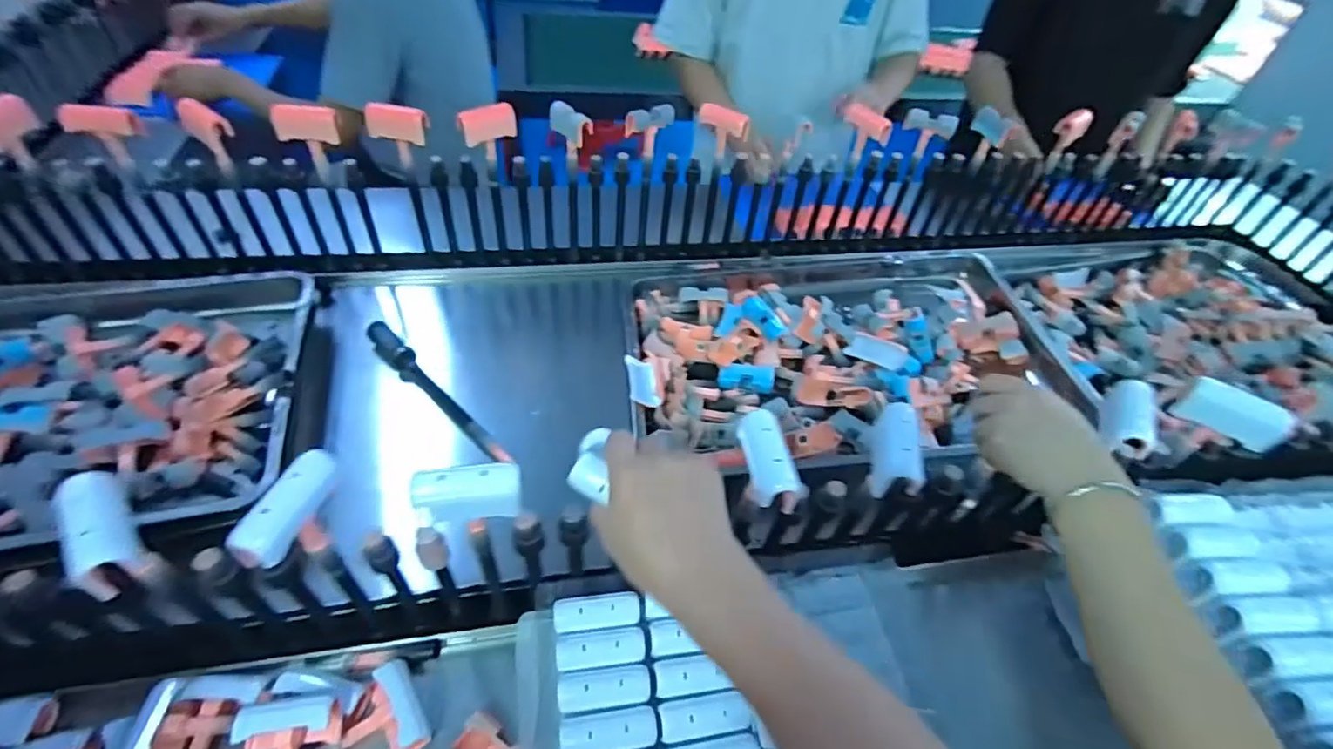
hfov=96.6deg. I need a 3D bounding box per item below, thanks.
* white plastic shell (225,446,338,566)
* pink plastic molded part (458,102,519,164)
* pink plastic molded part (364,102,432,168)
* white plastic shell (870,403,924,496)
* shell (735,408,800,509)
[{"bbox_3d":[-0.256,0.086,0.403,0.024,0.032,0.086,14,50,6],"label":"white plastic shell"},{"bbox_3d":[-0.251,-0.343,0.842,0.079,0.086,0.023,-14,53,-17],"label":"pink plastic molded part"},{"bbox_3d":[-0.369,-0.328,0.825,0.084,0.089,0.024,8,49,1],"label":"pink plastic molded part"},{"bbox_3d":[0.192,0.060,0.498,0.030,0.036,0.084,12,49,4],"label":"white plastic shell"},{"bbox_3d":[0.078,0.061,0.471,0.029,0.026,0.080,-7,51,-12],"label":"shell"}]

